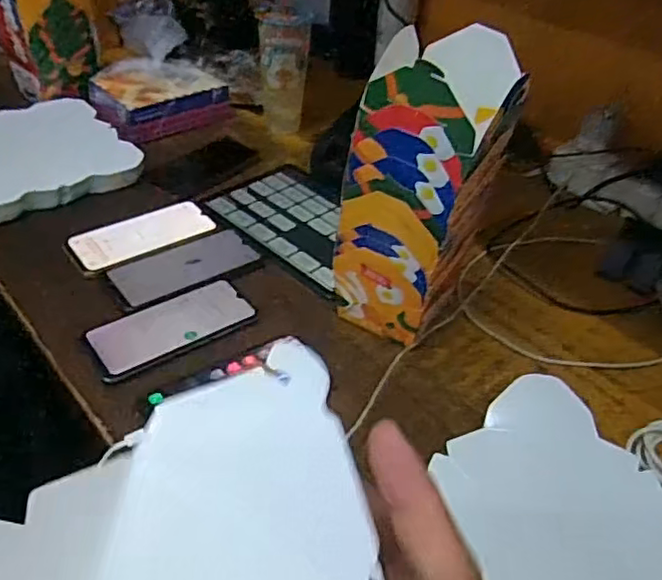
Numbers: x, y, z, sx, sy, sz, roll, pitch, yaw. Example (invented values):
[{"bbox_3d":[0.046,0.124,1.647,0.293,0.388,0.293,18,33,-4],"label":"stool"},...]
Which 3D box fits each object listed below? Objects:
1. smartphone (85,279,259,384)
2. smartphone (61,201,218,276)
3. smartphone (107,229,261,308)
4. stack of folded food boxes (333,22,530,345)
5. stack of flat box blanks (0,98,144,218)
[{"bbox_3d":[-0.159,0.035,0.647,0.162,0.010,0.080,-25,48,-32],"label":"smartphone"},{"bbox_3d":[-0.228,-0.068,0.761,0.169,0.011,0.084,-26,49,-32],"label":"smartphone"},{"bbox_3d":[-0.165,-0.028,0.720,0.158,0.009,0.072,-25,49,-32],"label":"smartphone"},{"bbox_3d":[0.082,-0.077,0.589,0.117,0.284,0.109,20,41,17],"label":"stack of folded food boxes"},{"bbox_3d":[-0.409,-0.182,0.852,0.252,0.032,0.237,-26,49,-33],"label":"stack of flat box blanks"}]

